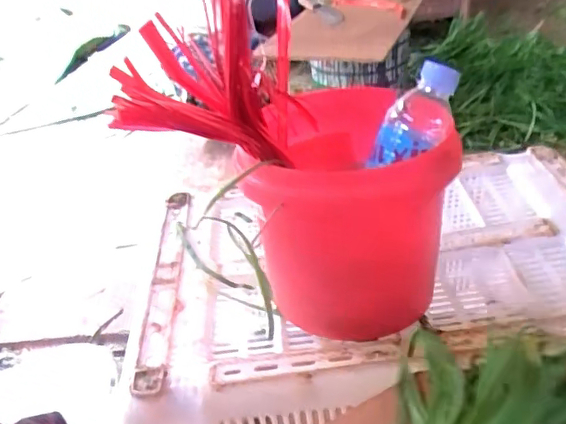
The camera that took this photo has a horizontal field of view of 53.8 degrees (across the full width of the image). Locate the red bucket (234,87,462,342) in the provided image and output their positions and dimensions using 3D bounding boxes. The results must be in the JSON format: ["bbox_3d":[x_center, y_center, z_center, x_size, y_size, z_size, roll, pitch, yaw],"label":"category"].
[{"bbox_3d":[0.077,0.005,0.556,0.173,0.192,0.176,6,36,19],"label":"red bucket"}]

